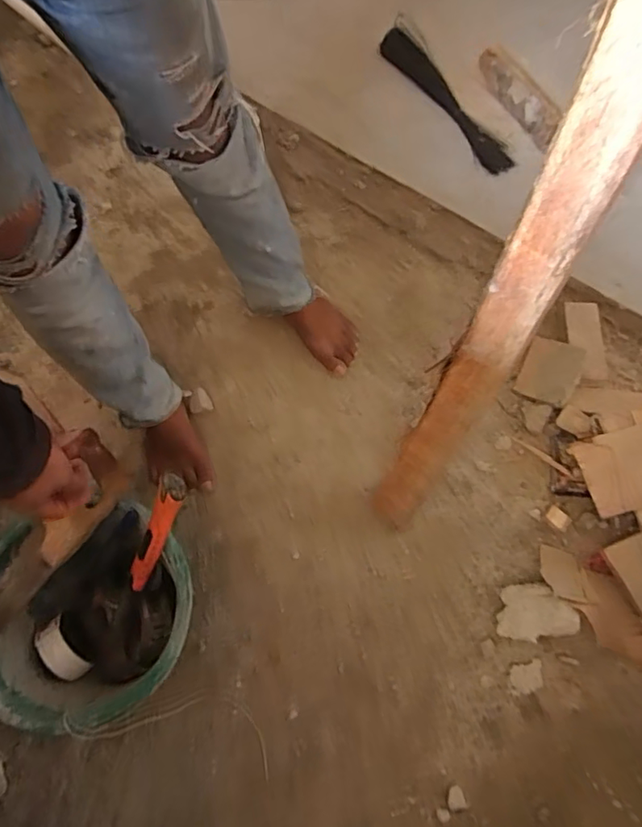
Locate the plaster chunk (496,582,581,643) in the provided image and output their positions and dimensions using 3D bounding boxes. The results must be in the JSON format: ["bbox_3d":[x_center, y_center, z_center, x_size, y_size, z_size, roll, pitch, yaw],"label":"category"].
[{"bbox_3d":[0.300,0.277,0.765,0.103,0.015,0.072,-8,68,20],"label":"plaster chunk"}]

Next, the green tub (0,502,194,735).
[{"bbox_3d":[-0.294,0.270,0.732,0.266,0.175,0.235,-8,68,-2],"label":"green tub"}]

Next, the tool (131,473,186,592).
[{"bbox_3d":[-0.199,0.146,0.656,0.032,0.021,0.167,33,116,13],"label":"tool"}]

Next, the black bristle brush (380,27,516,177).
[{"bbox_3d":[0.264,-0.666,1.170,0.063,0.056,0.466,-24,68,-8],"label":"black bristle brush"}]

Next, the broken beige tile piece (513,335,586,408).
[{"bbox_3d":[0.380,-0.072,0.913,0.089,0.005,0.103,24,89,37],"label":"broken beige tile piece"}]

